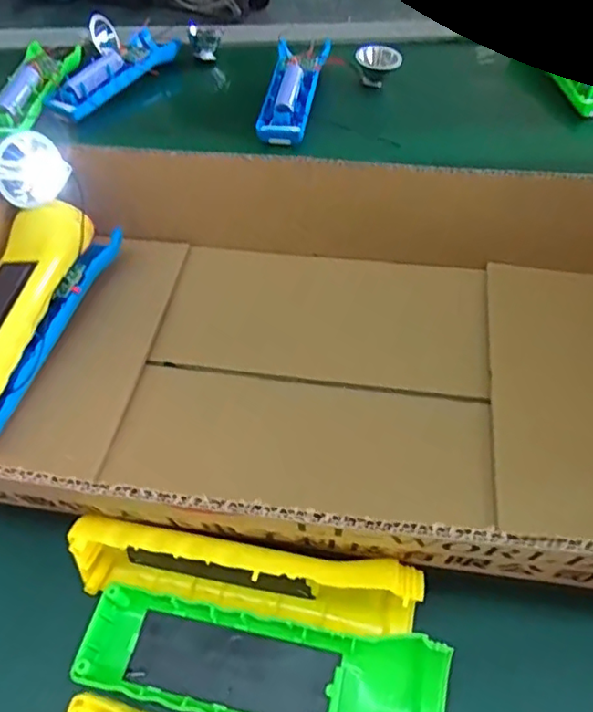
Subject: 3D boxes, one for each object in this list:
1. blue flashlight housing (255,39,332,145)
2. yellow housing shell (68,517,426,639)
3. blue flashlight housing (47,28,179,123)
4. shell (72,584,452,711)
[{"bbox_3d":[-0.002,-0.251,0.548,0.047,0.026,0.141,7,53,7],"label":"blue flashlight housing"},{"bbox_3d":[-0.024,0.097,0.257,0.153,0.048,0.025,7,53,7],"label":"yellow housing shell"},{"bbox_3d":[-0.181,-0.282,0.579,0.040,0.029,0.150,29,59,21],"label":"blue flashlight housing"},{"bbox_3d":[-0.016,0.133,0.248,0.156,0.022,0.046,10,54,9],"label":"shell"}]

